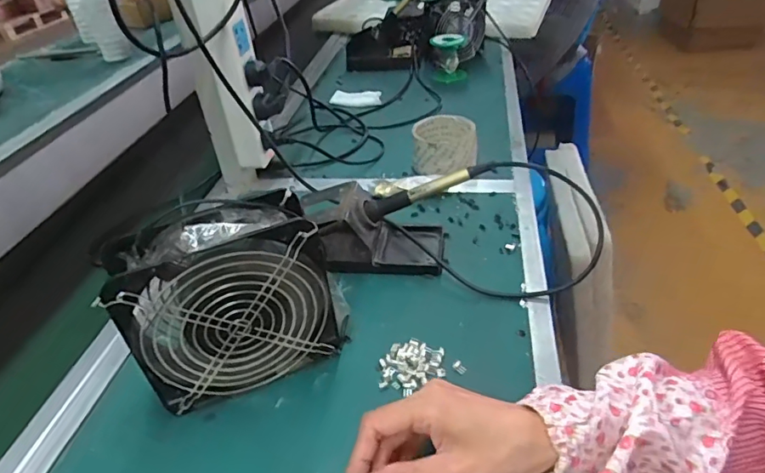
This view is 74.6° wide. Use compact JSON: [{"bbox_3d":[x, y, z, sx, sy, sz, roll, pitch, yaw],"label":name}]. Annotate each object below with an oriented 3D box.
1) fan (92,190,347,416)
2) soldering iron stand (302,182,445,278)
[{"bbox_3d":[-0.115,0.051,0.399,0.156,0.153,0.063,-17,39,-14],"label":"fan"},{"bbox_3d":[-0.011,-0.010,0.528,0.148,0.072,0.072,2,39,10],"label":"soldering iron stand"}]

